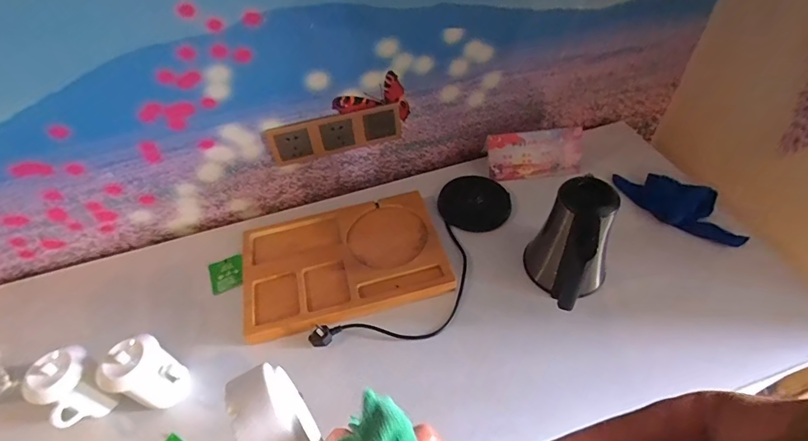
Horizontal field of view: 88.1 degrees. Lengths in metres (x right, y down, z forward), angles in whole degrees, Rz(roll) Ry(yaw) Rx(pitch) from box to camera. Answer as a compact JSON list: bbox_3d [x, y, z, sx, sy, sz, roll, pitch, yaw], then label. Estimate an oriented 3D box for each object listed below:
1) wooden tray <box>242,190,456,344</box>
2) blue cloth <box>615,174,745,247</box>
[{"bbox_3d":[-0.110,0.068,0.750,0.347,0.026,0.238,-13,49,-6],"label":"wooden tray"},{"bbox_3d":[0.454,-0.034,0.688,0.198,0.050,0.064,32,59,28],"label":"blue cloth"}]

